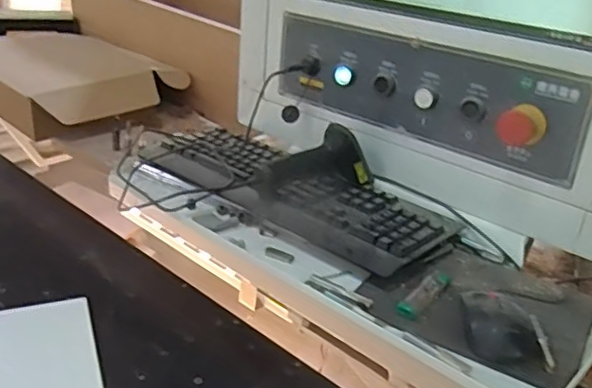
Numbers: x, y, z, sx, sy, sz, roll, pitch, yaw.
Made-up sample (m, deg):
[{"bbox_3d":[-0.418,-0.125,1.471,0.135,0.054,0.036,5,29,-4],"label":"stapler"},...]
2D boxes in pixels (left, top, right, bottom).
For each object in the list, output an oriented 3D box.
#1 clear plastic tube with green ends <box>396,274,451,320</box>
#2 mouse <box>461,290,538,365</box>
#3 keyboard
[{"bbox_3d":[0.133,0.105,0.637,0.020,0.015,0.080,23,32,31],"label":"clear plastic tube with green ends"},{"bbox_3d":[0.194,0.119,0.589,0.066,0.034,0.094,9,27,8],"label":"mouse"},{"bbox_3d":[-0.010,-0.009,0.825,0.443,0.033,0.144,25,33,34],"label":"keyboard"}]

